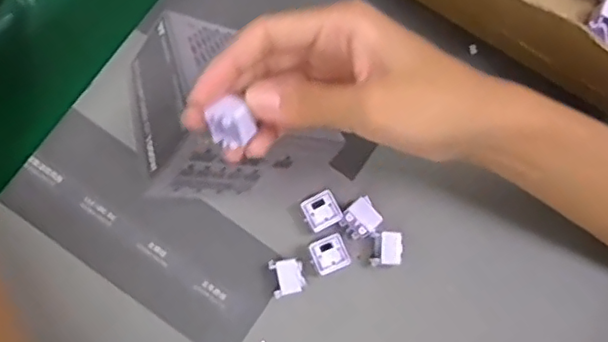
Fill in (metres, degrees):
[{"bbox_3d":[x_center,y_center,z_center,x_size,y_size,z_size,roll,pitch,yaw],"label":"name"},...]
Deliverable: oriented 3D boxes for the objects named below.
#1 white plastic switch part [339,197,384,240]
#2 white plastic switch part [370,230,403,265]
[{"bbox_3d":[0.034,0.029,0.358,0.021,0.018,0.019,-40,83,-9],"label":"white plastic switch part"},{"bbox_3d":[0.049,0.046,0.354,0.017,0.017,0.019,3,79,-2],"label":"white plastic switch part"}]

